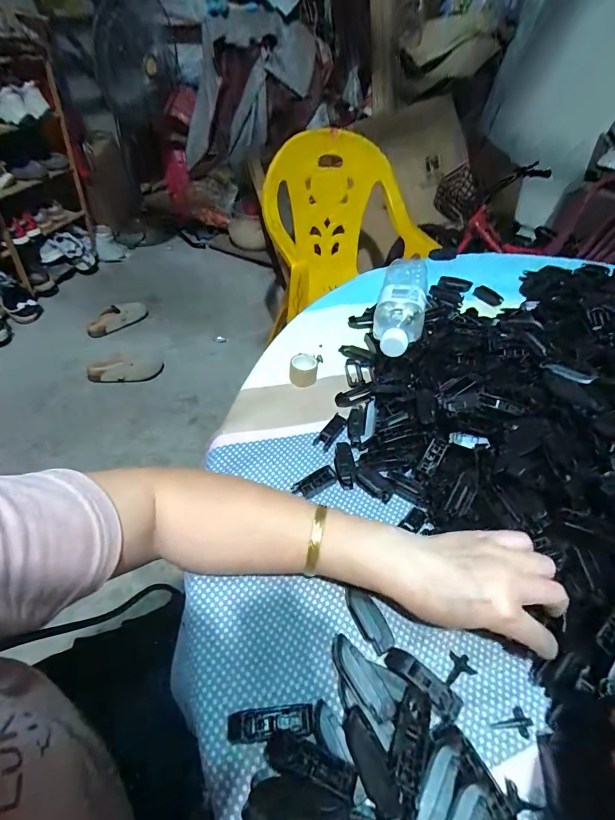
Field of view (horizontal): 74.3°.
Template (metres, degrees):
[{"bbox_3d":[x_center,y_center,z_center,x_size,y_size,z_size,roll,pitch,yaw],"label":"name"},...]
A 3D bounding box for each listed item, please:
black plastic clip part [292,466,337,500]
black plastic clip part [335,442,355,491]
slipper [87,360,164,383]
[{"bbox_3d":[0.008,0.073,0.398,0.045,0.009,0.018,-26,54,-11],"label":"black plastic clip part"},{"bbox_3d":[0.037,0.054,0.410,0.017,0.016,0.051,1,47,-7],"label":"black plastic clip part"},{"bbox_3d":[-0.698,-0.151,1.556,0.276,0.059,0.109,-7,49,-14],"label":"slipper"}]

